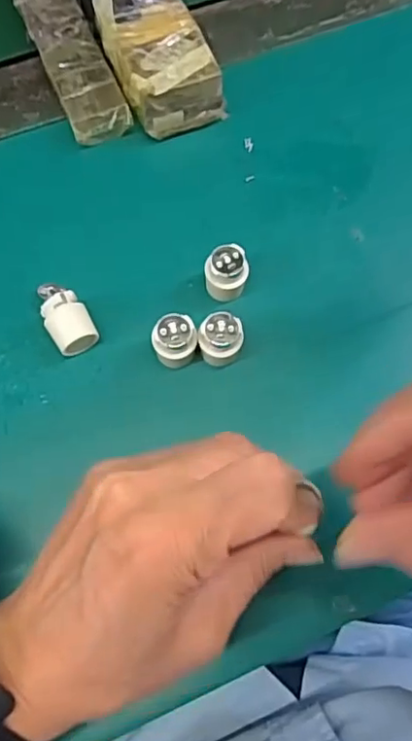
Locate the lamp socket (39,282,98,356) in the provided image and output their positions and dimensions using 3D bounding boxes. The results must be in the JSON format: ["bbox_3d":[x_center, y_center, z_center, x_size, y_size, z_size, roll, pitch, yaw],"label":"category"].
[{"bbox_3d":[-0.068,-0.025,0.282,0.021,0.018,0.033,-30,75,-10],"label":"lamp socket"}]

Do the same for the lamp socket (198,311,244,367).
[{"bbox_3d":[0.006,-0.013,0.279,0.022,0.031,0.019,-30,75,-11],"label":"lamp socket"}]

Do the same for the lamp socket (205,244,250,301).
[{"bbox_3d":[0.010,-0.046,0.289,0.021,0.028,0.024,5,72,0],"label":"lamp socket"}]

